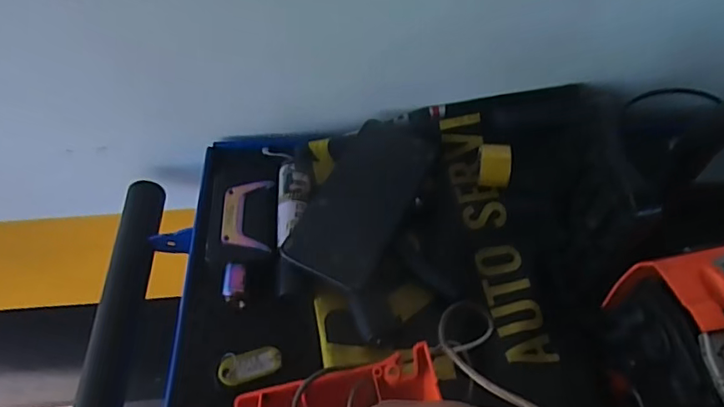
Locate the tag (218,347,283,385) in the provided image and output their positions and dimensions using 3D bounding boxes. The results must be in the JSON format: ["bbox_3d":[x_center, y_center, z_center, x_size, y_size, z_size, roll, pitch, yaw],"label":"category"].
[{"bbox_3d":[-0.086,0.123,0.411,0.047,0.004,0.025,-11,57,-21],"label":"tag"}]

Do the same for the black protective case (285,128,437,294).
[{"bbox_3d":[0.002,-0.006,0.461,0.075,0.010,0.154,22,61,15],"label":"black protective case"}]

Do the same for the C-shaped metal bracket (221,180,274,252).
[{"bbox_3d":[-0.099,0.009,0.460,0.040,0.007,0.070,-4,57,-1],"label":"C-shaped metal bracket"}]

